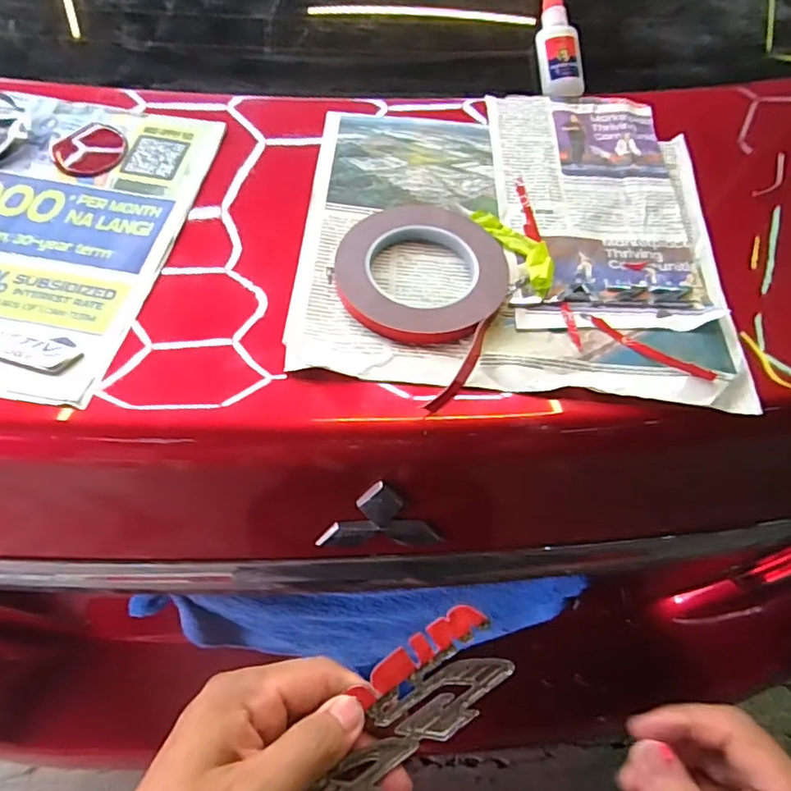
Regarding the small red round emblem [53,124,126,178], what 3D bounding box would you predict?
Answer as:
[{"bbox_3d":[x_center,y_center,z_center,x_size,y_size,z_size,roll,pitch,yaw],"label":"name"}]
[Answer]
[{"bbox_3d":[-0.252,-0.201,0.473,0.058,0.009,0.063,1,53,-2],"label":"small red round emblem"}]

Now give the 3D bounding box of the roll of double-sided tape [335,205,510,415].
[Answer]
[{"bbox_3d":[0.028,-0.081,0.406,0.126,0.018,0.153,-32,62,-23],"label":"roll of double-sided tape"}]

